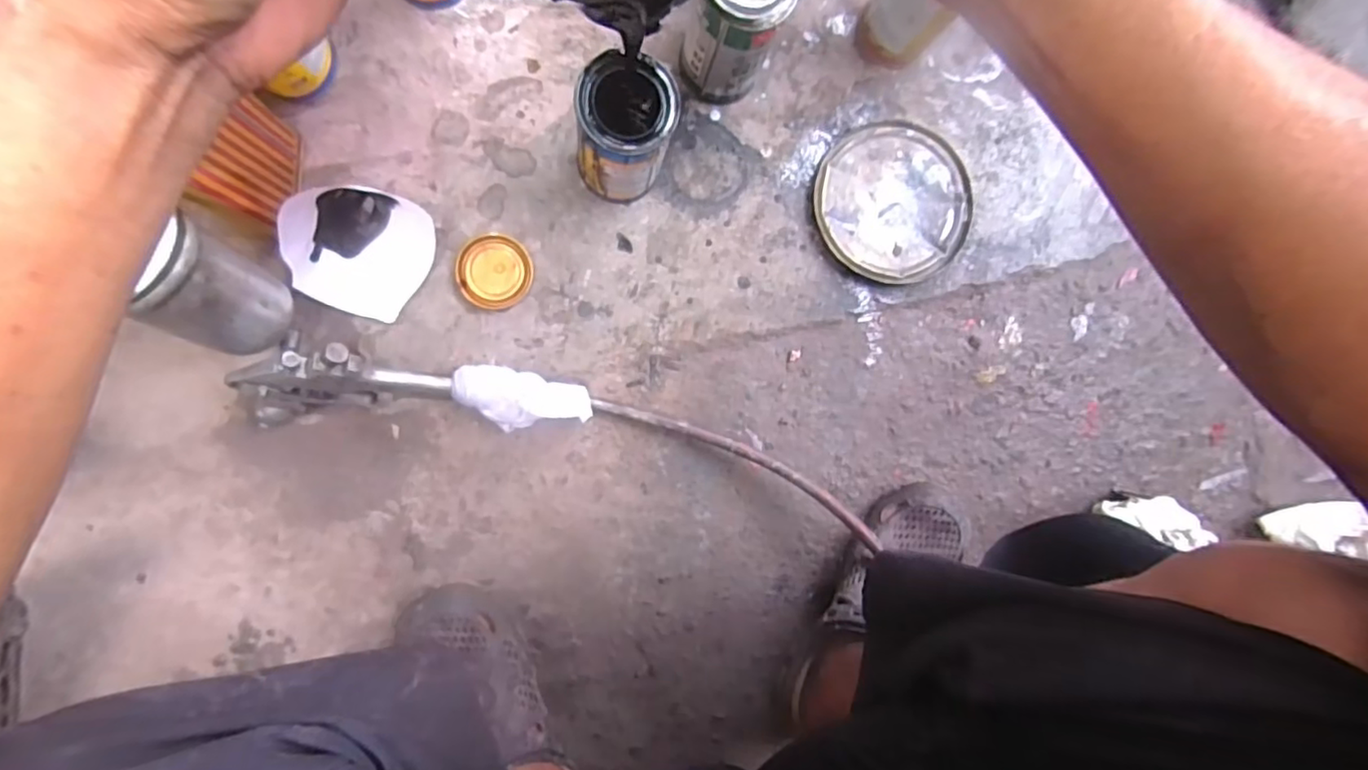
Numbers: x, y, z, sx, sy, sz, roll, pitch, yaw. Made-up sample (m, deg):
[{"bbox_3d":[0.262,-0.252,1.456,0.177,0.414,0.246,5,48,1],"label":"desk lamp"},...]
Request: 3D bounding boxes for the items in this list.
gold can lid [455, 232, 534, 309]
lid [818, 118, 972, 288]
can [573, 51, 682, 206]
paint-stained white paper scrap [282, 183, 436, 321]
[{"bbox_3d":[-0.169,-0.101,0.548,0.064,0.006,0.065,0,91,-8],"label":"gold can lid"},{"bbox_3d":[0.202,-0.175,0.591,0.149,0.018,0.145,0,91,-8],"label":"lid"},{"bbox_3d":[-0.048,-0.205,0.499,0.068,0.127,0.082,22,88,-7],"label":"can"},{"bbox_3d":[-0.269,-0.112,0.503,0.098,0.076,0.104,18,89,-8],"label":"paint-stained white paper scrap"}]

